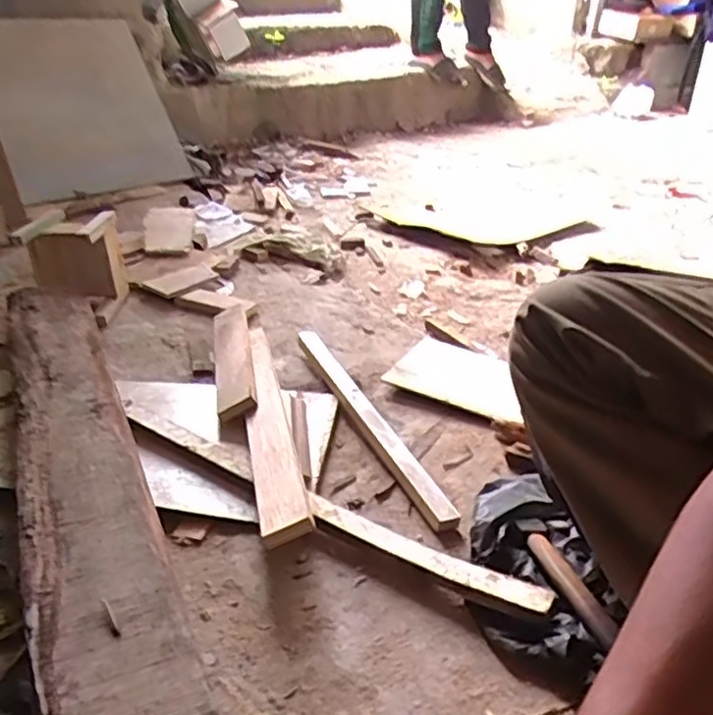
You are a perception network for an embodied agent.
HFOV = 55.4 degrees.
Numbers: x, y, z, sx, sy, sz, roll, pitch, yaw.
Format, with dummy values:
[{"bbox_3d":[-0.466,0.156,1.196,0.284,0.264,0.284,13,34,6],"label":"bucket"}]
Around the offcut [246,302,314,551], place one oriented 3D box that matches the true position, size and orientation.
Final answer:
[{"bbox_3d":[-0.128,0.046,0.920,0.050,0.028,0.598,-14,26,-7],"label":"offcut"}]

